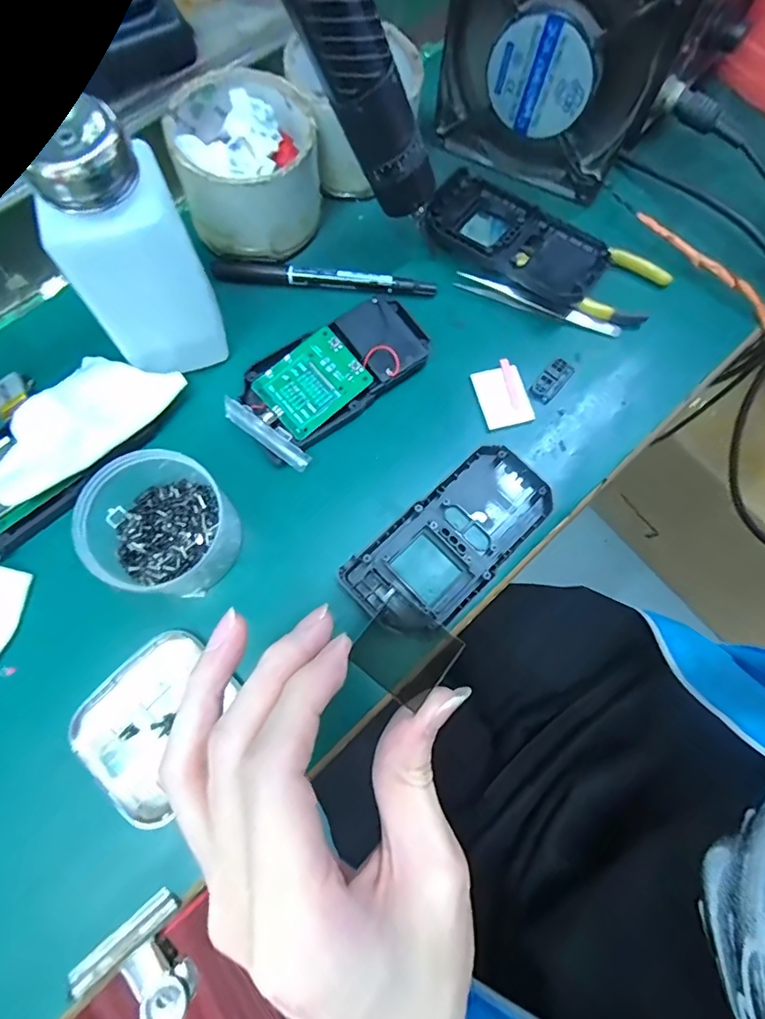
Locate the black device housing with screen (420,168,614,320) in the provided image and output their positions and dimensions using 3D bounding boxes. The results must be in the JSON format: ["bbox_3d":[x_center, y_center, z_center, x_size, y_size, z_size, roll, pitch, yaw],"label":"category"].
[{"bbox_3d":[0.082,-0.171,0.317,0.115,0.020,0.065,36,76,8],"label":"black device housing with screen"}]

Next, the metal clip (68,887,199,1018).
[{"bbox_3d":[-0.104,0.206,0.220,0.043,0.017,0.045,-38,79,-11],"label":"metal clip"}]

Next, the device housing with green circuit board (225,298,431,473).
[{"bbox_3d":[-0.031,-0.079,0.288,0.117,0.017,0.064,-43,80,-12],"label":"device housing with green circuit board"}]

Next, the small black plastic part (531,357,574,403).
[{"bbox_3d":[0.103,-0.079,0.303,0.014,0.004,0.031,41,77,9],"label":"small black plastic part"}]

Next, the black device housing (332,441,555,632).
[{"bbox_3d":[0.039,0.017,0.270,0.118,0.009,0.056,-41,80,-12],"label":"black device housing"}]

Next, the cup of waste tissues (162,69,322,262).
[{"bbox_3d":[-0.078,-0.198,0.296,0.078,0.058,0.079,1,74,-2],"label":"cup of waste tissues"}]

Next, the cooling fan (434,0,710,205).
[{"bbox_3d":[0.100,-0.261,0.291,0.126,0.113,0.037,23,75,4],"label":"cooling fan"}]

